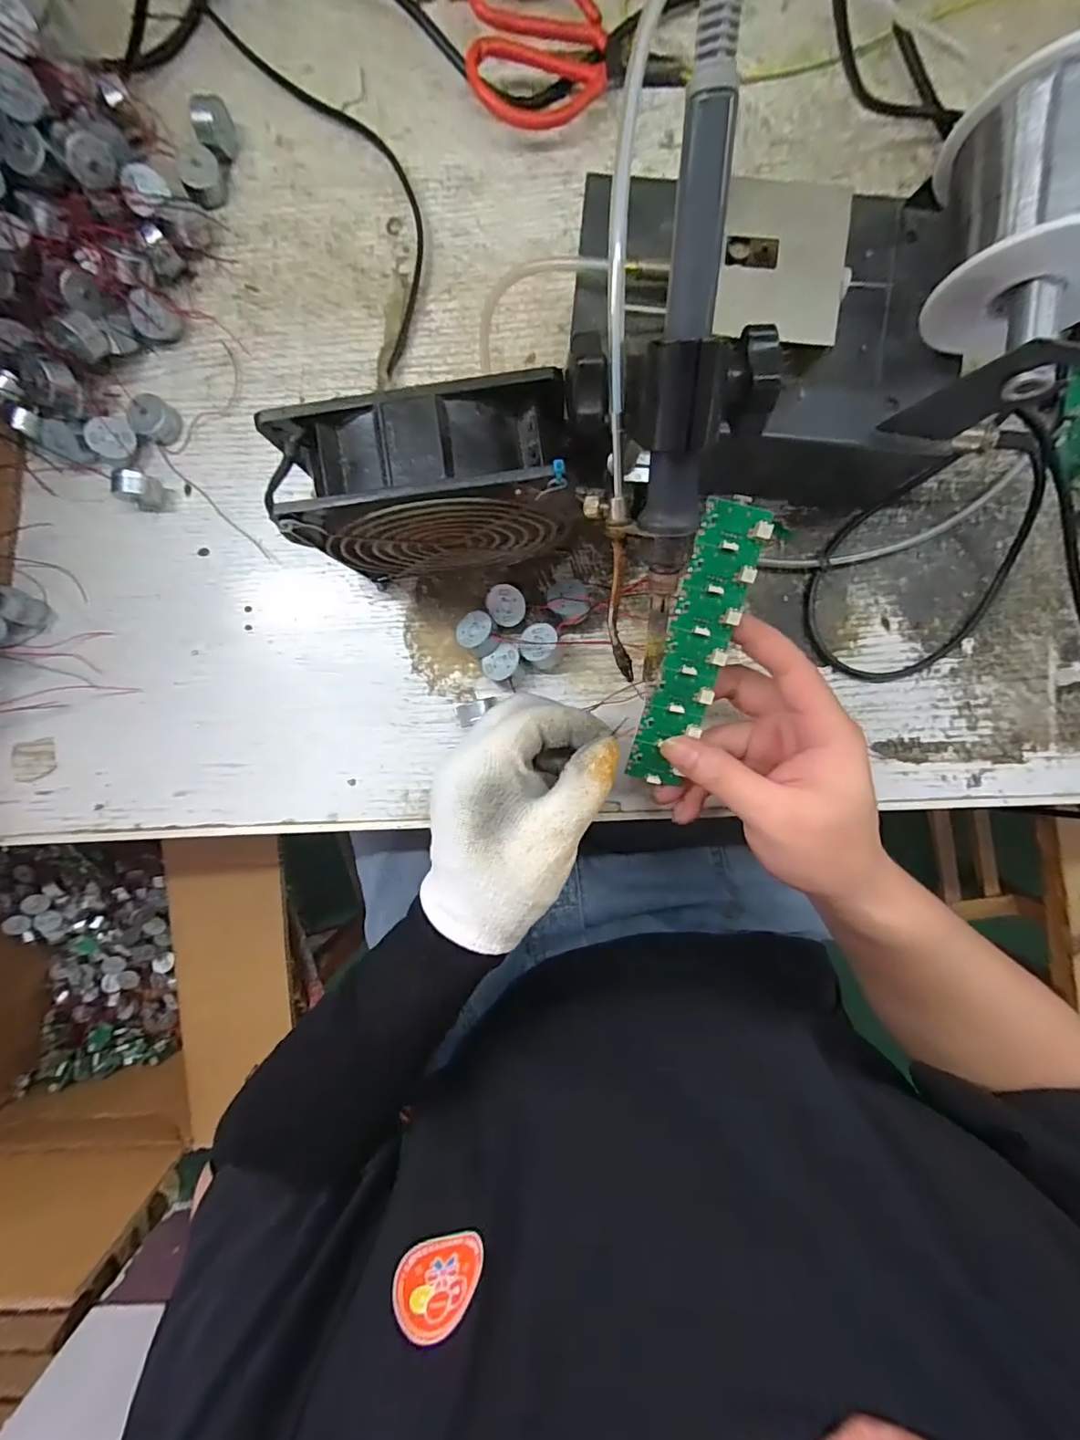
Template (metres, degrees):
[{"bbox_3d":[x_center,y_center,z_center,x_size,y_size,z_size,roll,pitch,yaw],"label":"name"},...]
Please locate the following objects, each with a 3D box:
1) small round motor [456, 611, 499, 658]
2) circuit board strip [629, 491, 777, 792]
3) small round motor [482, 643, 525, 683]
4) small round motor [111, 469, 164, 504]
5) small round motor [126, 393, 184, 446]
[{"bbox_3d":[-0.036,-0.051,0.311,0.024,0.018,0.023,0,92,2],"label":"small round motor"},{"bbox_3d":[0.073,-0.033,0.253,0.032,0.009,0.137,16,107,1],"label":"circuit board strip"},{"bbox_3d":[-0.021,-0.032,0.310,0.023,0.019,0.022,0,92,2],"label":"small round motor"},{"bbox_3d":[-0.238,-0.137,0.312,0.018,0.019,0.018,0,92,2],"label":"small round motor"},{"bbox_3d":[-0.230,-0.179,0.314,0.023,0.013,0.026,41,93,0],"label":"small round motor"}]

